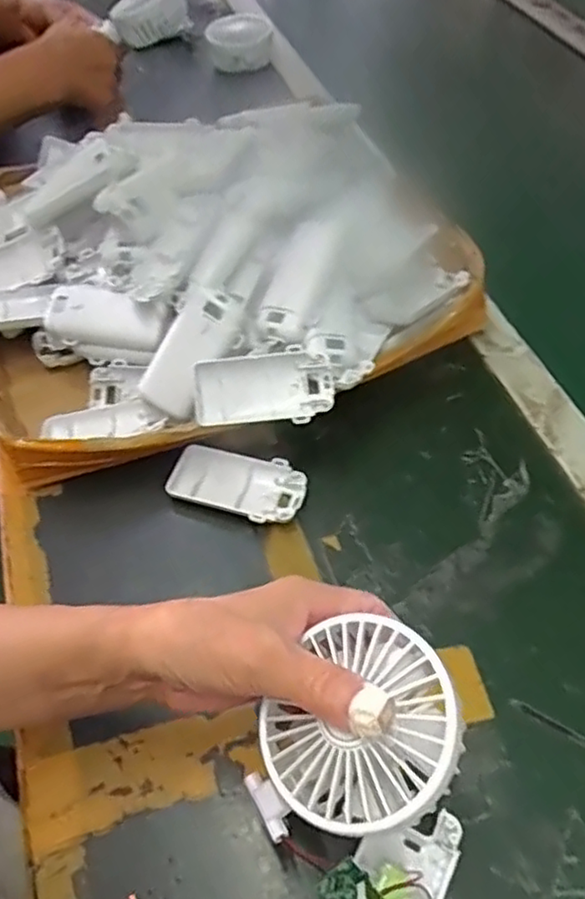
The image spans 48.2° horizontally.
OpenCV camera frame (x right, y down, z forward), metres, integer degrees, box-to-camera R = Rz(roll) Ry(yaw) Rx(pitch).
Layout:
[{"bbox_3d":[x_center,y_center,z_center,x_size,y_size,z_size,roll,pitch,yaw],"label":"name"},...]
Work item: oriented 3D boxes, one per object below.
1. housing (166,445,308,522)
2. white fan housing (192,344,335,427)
[{"bbox_3d":[-0.040,0.028,0.479,0.096,0.019,0.049,12,54,12],"label":"housing"},{"bbox_3d":[-0.021,-0.043,0.463,0.094,0.019,0.048,-6,96,3],"label":"white fan housing"}]

